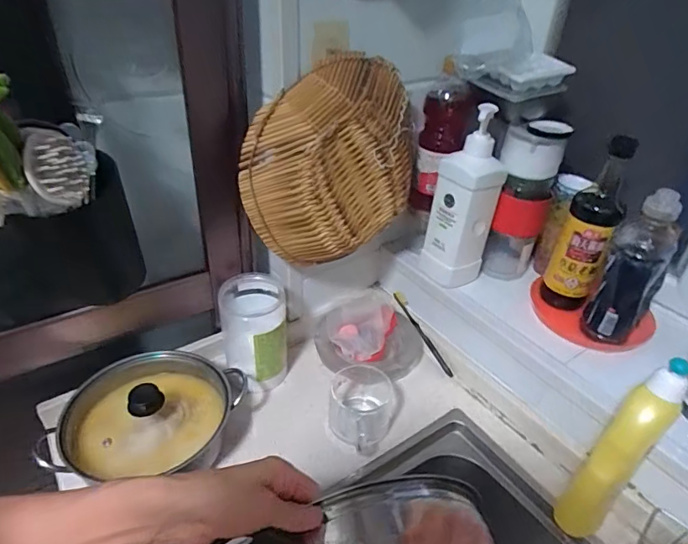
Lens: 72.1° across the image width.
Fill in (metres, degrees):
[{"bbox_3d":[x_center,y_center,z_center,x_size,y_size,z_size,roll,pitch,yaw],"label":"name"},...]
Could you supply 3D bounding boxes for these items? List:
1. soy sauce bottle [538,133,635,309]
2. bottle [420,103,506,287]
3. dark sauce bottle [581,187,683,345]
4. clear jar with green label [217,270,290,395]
[{"bbox_3d":[0.361,-0.061,0.700,0.067,0.275,0.054,20,38,23],"label":"soy sauce bottle"},{"bbox_3d":[0.184,-0.113,0.741,0.080,0.274,0.081,-24,43,-33],"label":"bottle"},{"bbox_3d":[0.400,-0.005,0.651,0.071,0.220,0.072,26,41,30],"label":"dark sauce bottle"},{"bbox_3d":[-0.141,0.098,0.747,0.098,0.156,0.099,-5,35,-11],"label":"clear jar with green label"}]

